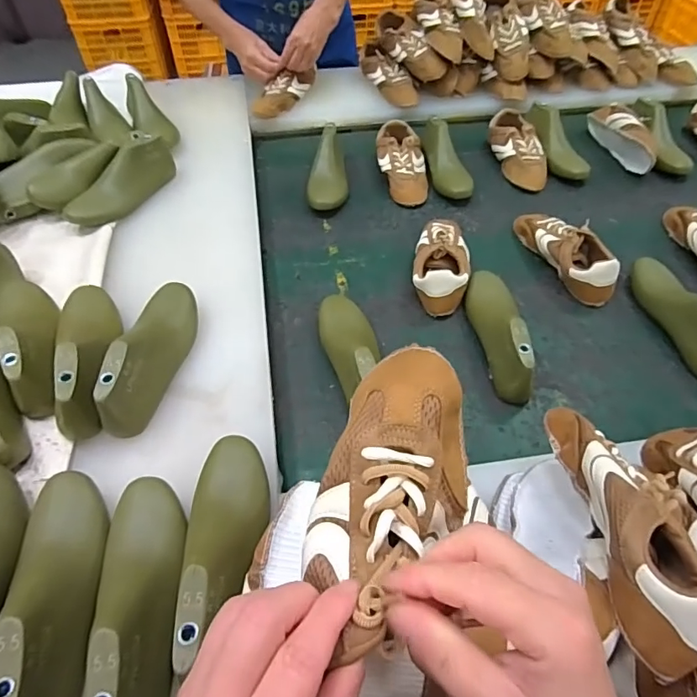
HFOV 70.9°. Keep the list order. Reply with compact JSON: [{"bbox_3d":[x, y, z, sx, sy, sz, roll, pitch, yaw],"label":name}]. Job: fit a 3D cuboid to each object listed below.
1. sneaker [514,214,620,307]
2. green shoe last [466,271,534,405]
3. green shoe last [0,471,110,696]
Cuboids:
[{"bbox_3d":[0.357,-0.167,0.811,0.078,0.072,0.226,-16,54,-11],"label":"sneaker"},{"bbox_3d":[0.220,-0.037,0.698,0.070,0.084,0.231,-3,52,-1],"label":"green shoe last"},{"bbox_3d":[-0.261,0.206,0.433,0.074,0.069,0.230,-16,54,-11],"label":"green shoe last"}]

